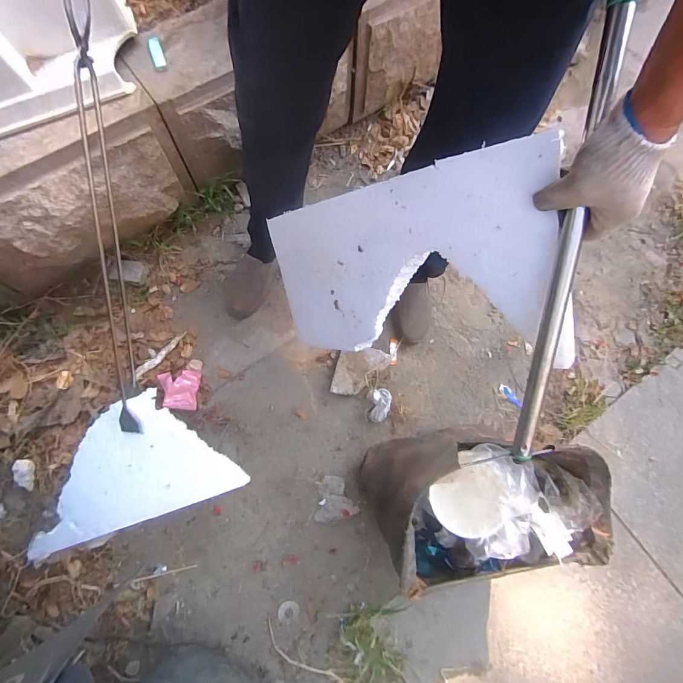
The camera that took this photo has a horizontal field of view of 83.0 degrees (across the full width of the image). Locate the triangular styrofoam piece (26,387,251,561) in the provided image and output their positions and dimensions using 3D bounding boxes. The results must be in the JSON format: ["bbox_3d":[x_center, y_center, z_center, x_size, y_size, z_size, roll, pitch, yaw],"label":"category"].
[{"bbox_3d":[-0.324,0.181,0.575,0.299,0.045,0.174,-18,76,-6],"label":"triangular styrofoam piece"}]

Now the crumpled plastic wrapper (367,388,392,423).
[{"bbox_3d":[0.090,0.150,0.909,0.053,0.038,0.073,-6,75,-3],"label":"crumpled plastic wrapper"}]

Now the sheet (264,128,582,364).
[{"bbox_3d":[0.064,-0.117,0.654,0.025,0.541,0.269,-25,109,-40],"label":"sheet"}]

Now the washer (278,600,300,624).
[{"bbox_3d":[-0.108,0.548,0.784,0.041,0.010,0.037,-7,75,-3],"label":"washer"}]

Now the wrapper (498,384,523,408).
[{"bbox_3d":[0.413,0.133,0.942,0.023,0.012,0.068,-35,78,-10],"label":"wrapper"}]

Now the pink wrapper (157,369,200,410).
[{"bbox_3d":[-0.391,0.114,0.921,0.096,0.027,0.091,2,75,-1],"label":"pink wrapper"}]

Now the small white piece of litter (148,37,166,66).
[{"bbox_3d":[-0.383,-0.600,0.799,0.023,0.007,0.075,-19,76,-6],"label":"small white piece of litter"}]

